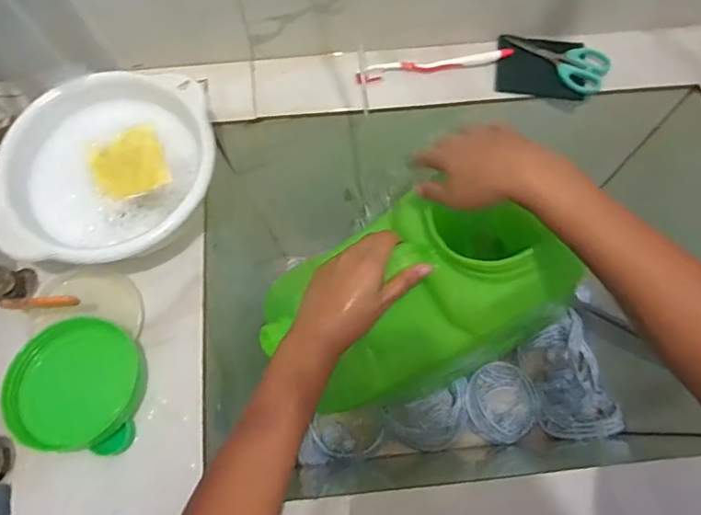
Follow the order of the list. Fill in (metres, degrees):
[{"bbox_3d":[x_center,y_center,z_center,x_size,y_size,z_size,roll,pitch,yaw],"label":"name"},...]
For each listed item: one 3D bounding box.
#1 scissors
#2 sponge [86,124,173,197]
[{"bbox_3d":[0.242,-0.236,0.623,0.122,0.013,0.060,27,72,10],"label":"scissors"},{"bbox_3d":[-0.229,-0.098,0.541,0.071,0.012,0.073,-20,71,-7],"label":"sponge"}]

